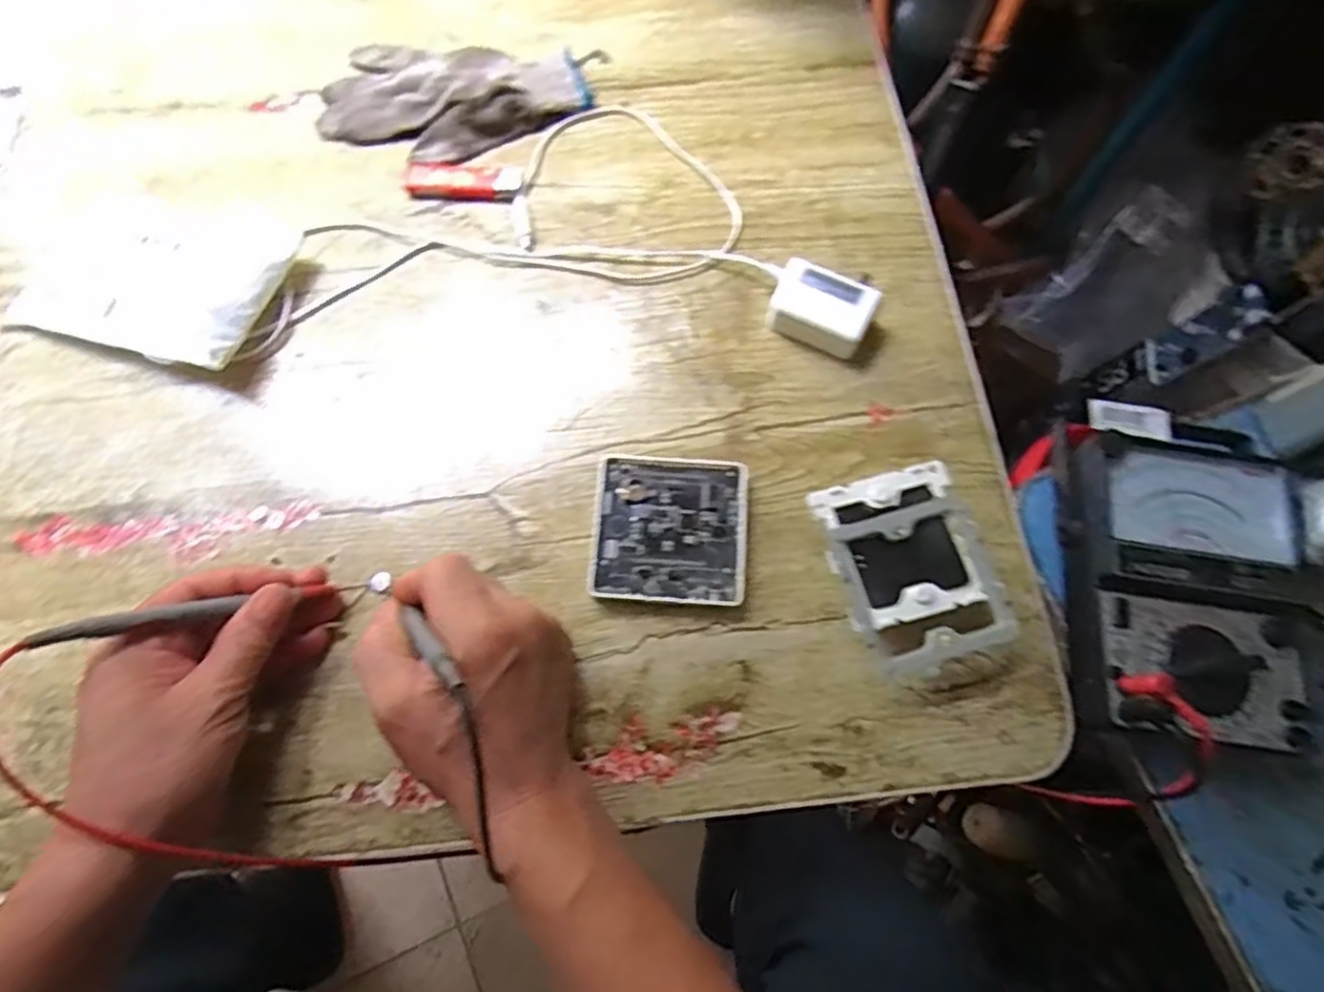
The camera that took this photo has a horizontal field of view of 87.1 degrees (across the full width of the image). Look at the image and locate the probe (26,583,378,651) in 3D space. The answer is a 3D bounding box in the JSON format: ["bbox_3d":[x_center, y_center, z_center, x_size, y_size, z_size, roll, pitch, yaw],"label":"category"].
[{"bbox_3d":[-0.220,0.056,0.350,0.147,0.010,0.010,-6,61,-49],"label":"probe"}]

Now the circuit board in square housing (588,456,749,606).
[{"bbox_3d":[0.005,0.020,0.410,0.086,0.015,0.087,4,69,1],"label":"circuit board in square housing"}]

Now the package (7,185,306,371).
[{"bbox_3d":[-0.335,-0.155,0.466,0.168,0.025,0.130,15,70,6],"label":"package"}]

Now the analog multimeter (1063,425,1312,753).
[{"bbox_3d":[0.293,0.040,0.391,0.120,0.043,0.187,5,69,2],"label":"analog multimeter"}]

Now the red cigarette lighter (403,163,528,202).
[{"bbox_3d":[-0.142,-0.227,0.500,0.082,0.009,0.030,5,69,2],"label":"red cigarette lighter"}]

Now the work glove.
[{"bbox_3d":[-0.157,-0.301,0.523,0.192,0.022,0.109,4,69,1],"label":"work glove"}]

